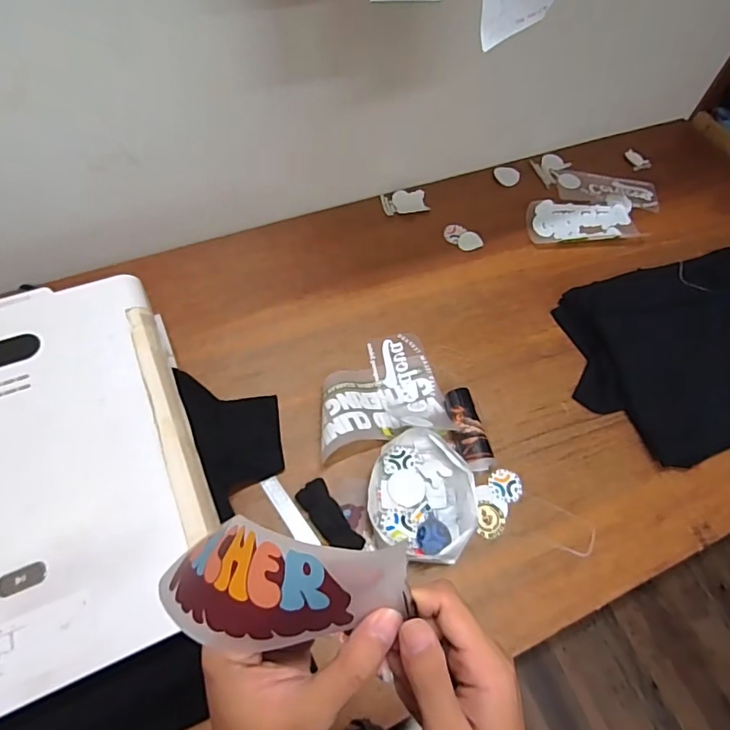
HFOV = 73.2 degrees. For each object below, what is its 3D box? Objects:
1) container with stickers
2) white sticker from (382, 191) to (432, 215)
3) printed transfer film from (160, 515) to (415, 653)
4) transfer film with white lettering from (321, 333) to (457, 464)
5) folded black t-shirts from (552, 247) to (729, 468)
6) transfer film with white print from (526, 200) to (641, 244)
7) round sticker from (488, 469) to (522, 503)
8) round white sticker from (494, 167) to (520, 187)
[{"bbox_3d":[0.088,0.203,0.773,0.163,0.043,0.200,3,61,-2],"label":"container with stickers"},{"bbox_3d":[0.091,-0.369,1.117,0.104,0.016,0.058,-12,63,-10],"label":"white sticker"},{"bbox_3d":[-0.045,0.108,0.236,0.128,0.046,0.048,-7,60,12],"label":"printed transfer film"},{"bbox_3d":[0.021,0.035,0.849,0.228,0.063,0.208,-12,63,-10],"label":"transfer film with white lettering"},{"bbox_3d":[0.795,-0.056,0.954,0.809,0.086,0.398,-9,62,-9],"label":"folded black t-shirts"},{"bbox_3d":[0.495,-0.326,1.118,0.249,0.016,0.118,-1,61,-5],"label":"transfer film with white print"},{"bbox_3d":[0.232,0.200,0.814,0.052,0.004,0.052,2,61,-3],"label":"round sticker"},{"bbox_3d":[0.347,-0.461,1.195,0.056,0.005,0.069,-22,64,-9],"label":"round white sticker"}]

